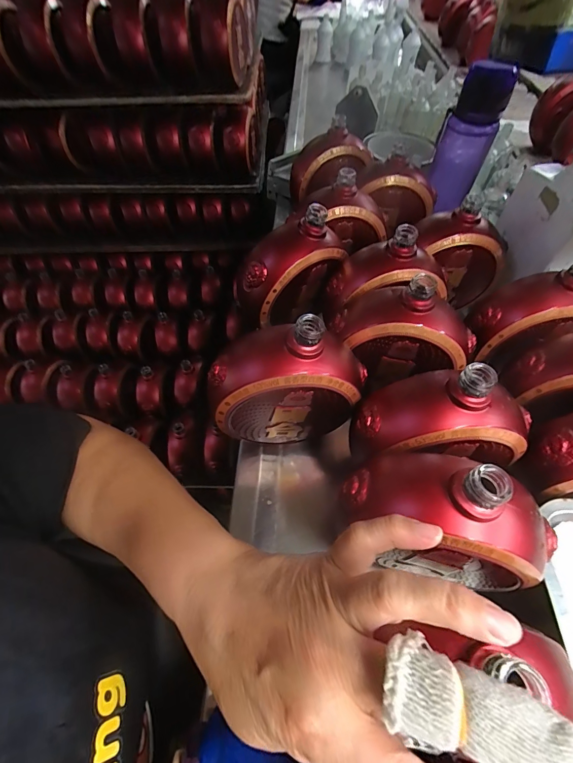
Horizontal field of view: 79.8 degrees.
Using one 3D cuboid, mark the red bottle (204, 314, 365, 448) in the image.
[{"bbox_3d":[0.001,0.004,0.310,0.134,0.131,0.057,-6,55,-3],"label":"red bottle"}]

